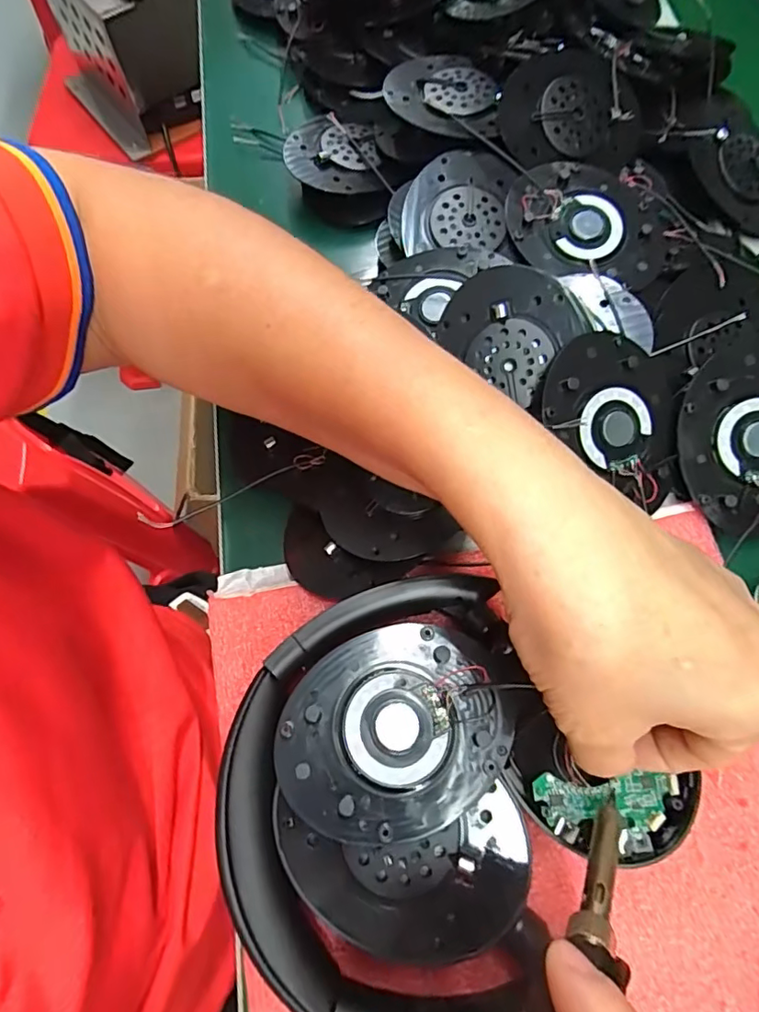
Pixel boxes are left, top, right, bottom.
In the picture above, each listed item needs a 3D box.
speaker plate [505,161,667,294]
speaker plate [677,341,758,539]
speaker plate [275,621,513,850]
[{"bbox_3d":[0.111,-0.151,0.293,0.083,0.013,0.071,4,70,2],"label":"speaker plate"},{"bbox_3d":[0.173,-0.029,0.254,0.072,0.010,0.083,19,92,-1],"label":"speaker plate"},{"bbox_3d":[0.005,0.083,0.203,0.081,0.013,0.066,-32,73,-11],"label":"speaker plate"}]

